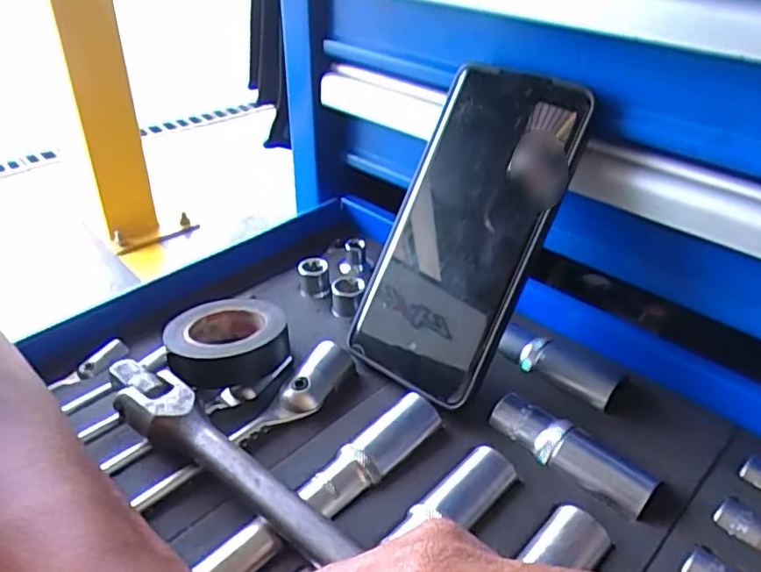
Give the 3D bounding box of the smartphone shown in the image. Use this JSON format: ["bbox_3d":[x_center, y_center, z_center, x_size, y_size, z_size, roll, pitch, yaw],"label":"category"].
[{"bbox_3d":[0.043,-0.028,0.318,0.077,0.165,0.009,26,5,37],"label":"smartphone"}]

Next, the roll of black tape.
[{"bbox_3d":[-0.081,0.027,0.330,0.060,0.023,0.060,1,35,-1],"label":"roll of black tape"}]

